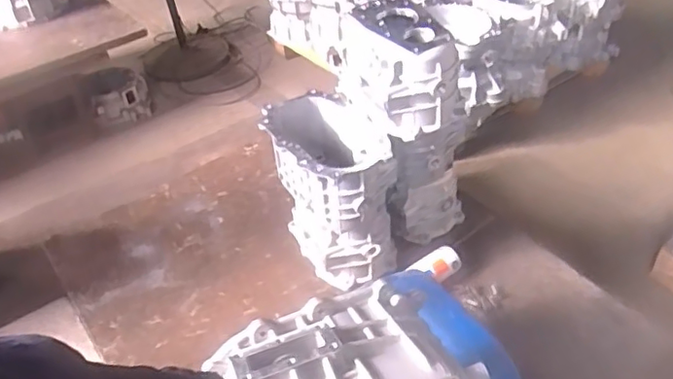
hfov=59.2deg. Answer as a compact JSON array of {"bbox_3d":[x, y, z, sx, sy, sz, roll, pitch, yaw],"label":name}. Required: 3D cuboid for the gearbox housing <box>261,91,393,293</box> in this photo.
[{"bbox_3d":[-0.011,0.009,1.248,0.202,0.324,0.288,-15,41,-13],"label":"gearbox housing"}]

